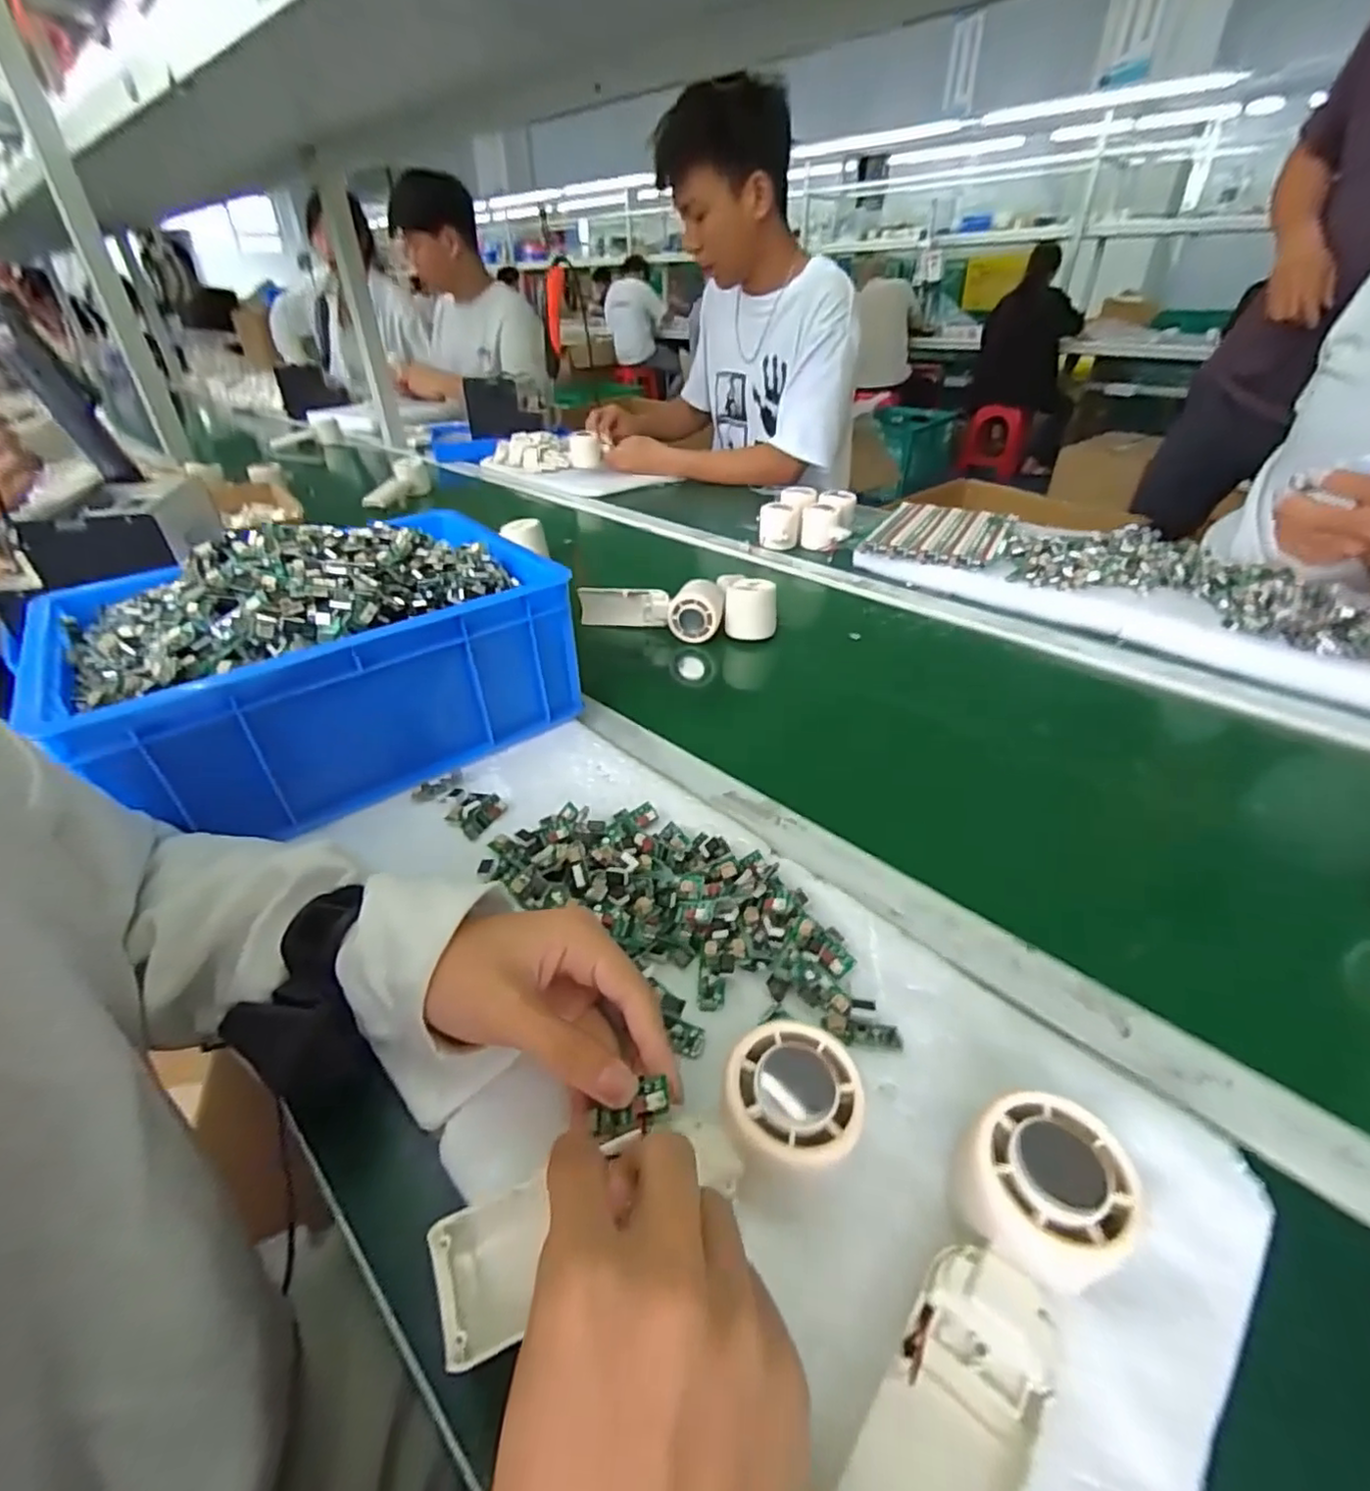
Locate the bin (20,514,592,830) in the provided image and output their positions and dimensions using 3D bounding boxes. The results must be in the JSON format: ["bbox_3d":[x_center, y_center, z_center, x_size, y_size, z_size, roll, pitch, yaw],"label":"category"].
[{"bbox_3d":[-0.288,-0.079,0.523,0.328,0.169,0.248,-25,42,-29],"label":"bin"}]

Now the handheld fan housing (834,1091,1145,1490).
[{"bbox_3d":[0.092,0.198,0.213,0.055,0.053,0.170,28,45,34],"label":"handheld fan housing"}]

